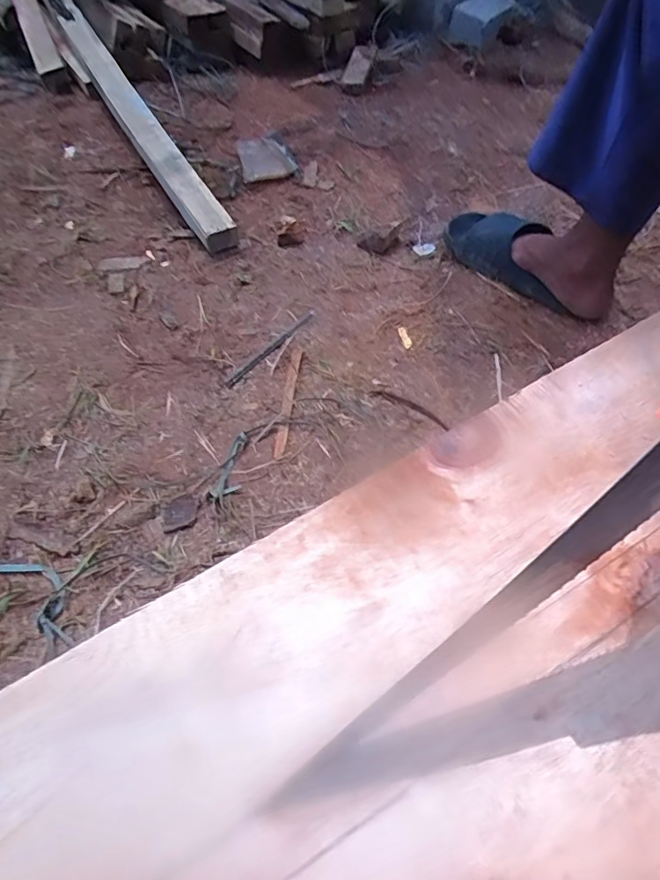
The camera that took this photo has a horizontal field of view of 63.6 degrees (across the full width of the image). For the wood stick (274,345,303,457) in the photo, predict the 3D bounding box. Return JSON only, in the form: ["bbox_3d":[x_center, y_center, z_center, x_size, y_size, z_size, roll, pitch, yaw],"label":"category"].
[{"bbox_3d":[-0.057,-0.058,0.728,0.015,0.009,0.190,3,55,6],"label":"wood stick"}]

